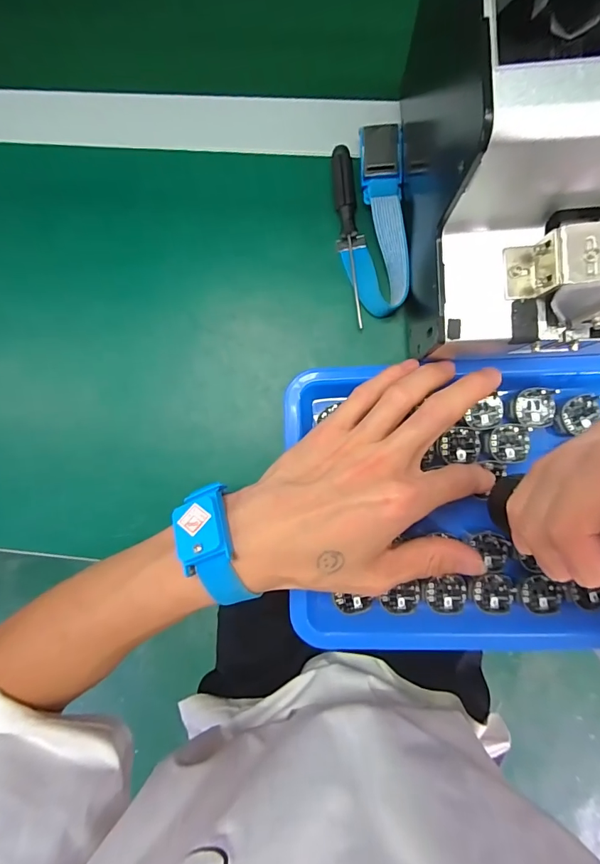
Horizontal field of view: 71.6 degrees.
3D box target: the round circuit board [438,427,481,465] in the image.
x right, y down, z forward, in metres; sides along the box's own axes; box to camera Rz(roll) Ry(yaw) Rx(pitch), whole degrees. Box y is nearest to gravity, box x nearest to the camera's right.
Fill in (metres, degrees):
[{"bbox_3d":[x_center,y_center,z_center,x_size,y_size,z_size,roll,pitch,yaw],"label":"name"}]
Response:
[{"bbox_3d":[0.103,0.009,0.266,0.026,0.004,0.023,-6,87,5],"label":"round circuit board"}]

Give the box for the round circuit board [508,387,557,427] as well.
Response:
[{"bbox_3d":[0.147,-0.015,0.262,0.027,0.006,0.023,7,88,6],"label":"round circuit board"}]

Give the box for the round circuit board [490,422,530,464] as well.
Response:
[{"bbox_3d":[0.134,0.007,0.264,0.024,0.004,0.024,0,88,6],"label":"round circuit board"}]

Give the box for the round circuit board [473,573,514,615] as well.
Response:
[{"bbox_3d":[0.122,0.102,0.261,0.023,0.004,0.024,0,88,6],"label":"round circuit board"}]

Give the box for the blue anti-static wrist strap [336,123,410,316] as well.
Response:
[{"bbox_3d":[0.048,-0.139,0.272,0.041,0.022,0.120,-3,87,6],"label":"blue anti-static wrist strap"}]

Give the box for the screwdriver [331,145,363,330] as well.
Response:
[{"bbox_3d":[0.033,-0.130,0.278,0.013,0.013,0.118,-6,87,5],"label":"screwdriver"}]

